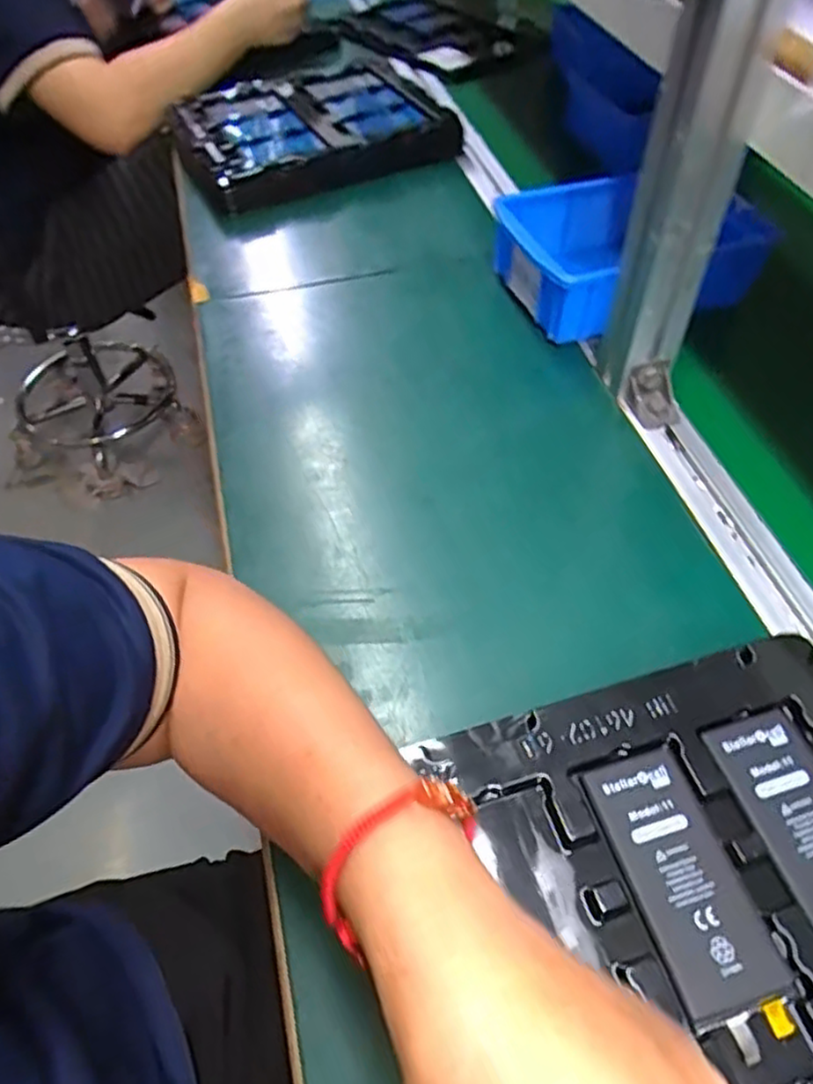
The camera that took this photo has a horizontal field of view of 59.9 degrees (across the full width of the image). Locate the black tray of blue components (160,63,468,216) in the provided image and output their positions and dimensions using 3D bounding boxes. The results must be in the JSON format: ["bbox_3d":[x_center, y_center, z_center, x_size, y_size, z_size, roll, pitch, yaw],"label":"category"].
[{"bbox_3d":[-0.111,-0.476,0.799,0.282,0.038,0.250,-19,54,-13],"label":"black tray of blue components"}]

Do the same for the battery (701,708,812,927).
[{"bbox_3d":[0.171,0.124,0.294,0.044,0.004,0.108,-14,53,-10],"label":"battery"}]

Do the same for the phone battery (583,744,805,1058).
[{"bbox_3d":[0.114,0.138,0.283,0.044,0.004,0.106,-15,53,-10],"label":"phone battery"}]

